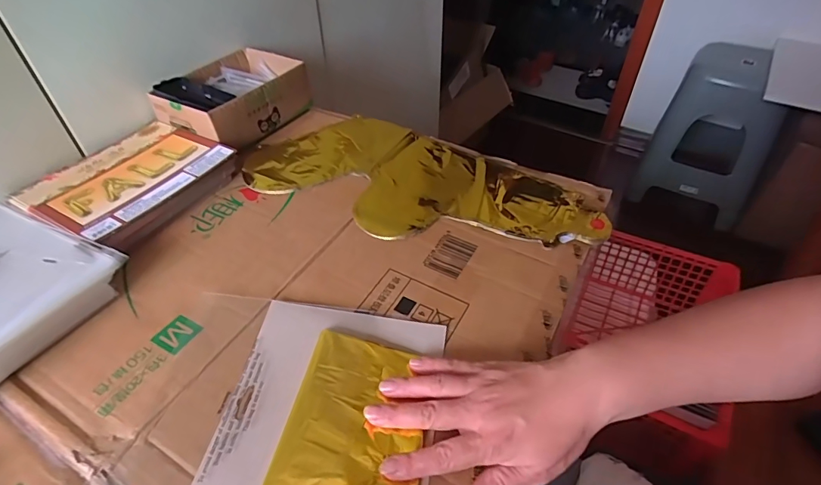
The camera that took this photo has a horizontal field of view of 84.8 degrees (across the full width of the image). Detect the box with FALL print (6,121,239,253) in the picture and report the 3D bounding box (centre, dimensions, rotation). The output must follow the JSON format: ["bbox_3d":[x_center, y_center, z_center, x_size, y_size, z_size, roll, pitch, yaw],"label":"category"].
[{"bbox_3d":[-0.334,-0.074,0.541,0.183,0.030,0.189,21,49,20],"label":"box with FALL print"}]

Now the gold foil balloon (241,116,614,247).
[{"bbox_3d":[0.005,-0.078,0.554,0.439,0.012,0.200,22,49,21],"label":"gold foil balloon"}]

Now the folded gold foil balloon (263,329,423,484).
[{"bbox_3d":[-0.041,0.139,0.342,0.102,0.016,0.141,8,45,9],"label":"folded gold foil balloon"}]

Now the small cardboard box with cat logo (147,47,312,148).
[{"bbox_3d":[-0.252,-0.208,0.646,0.135,0.065,0.181,22,49,21],"label":"small cardboard box with cat logo"}]

